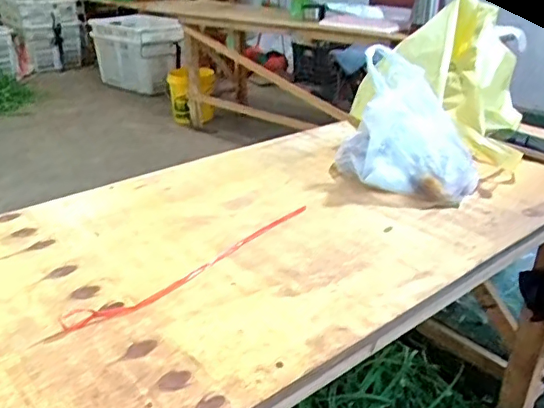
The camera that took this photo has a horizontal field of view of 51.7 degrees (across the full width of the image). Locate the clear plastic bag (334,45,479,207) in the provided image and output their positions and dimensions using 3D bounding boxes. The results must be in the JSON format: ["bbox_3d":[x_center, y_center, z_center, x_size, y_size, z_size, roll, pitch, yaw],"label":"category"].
[{"bbox_3d":[0.184,-0.108,0.761,0.195,0.147,0.129,15,30,28],"label":"clear plastic bag"}]

